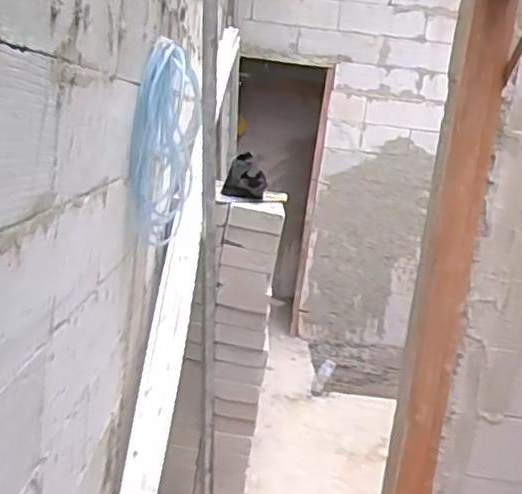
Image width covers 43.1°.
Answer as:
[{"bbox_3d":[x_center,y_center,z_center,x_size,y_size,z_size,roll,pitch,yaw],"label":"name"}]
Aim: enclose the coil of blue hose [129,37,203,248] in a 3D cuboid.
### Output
[{"bbox_3d":[-0.247,-0.248,1.750,0.130,0.516,0.553,6,11,-5],"label":"coil of blue hose"}]

